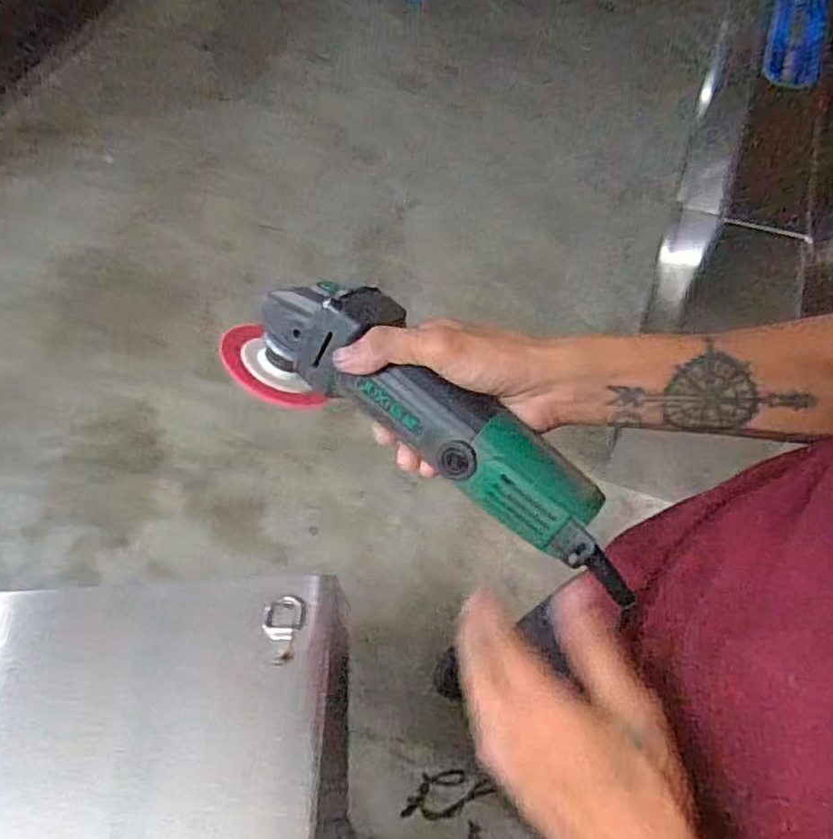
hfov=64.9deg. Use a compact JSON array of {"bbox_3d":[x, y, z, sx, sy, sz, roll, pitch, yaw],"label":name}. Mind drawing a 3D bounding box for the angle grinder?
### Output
[{"bbox_3d":[0.007,-0.005,0.424,0.306,0.077,0.079,32,61,16],"label":"angle grinder"}]

